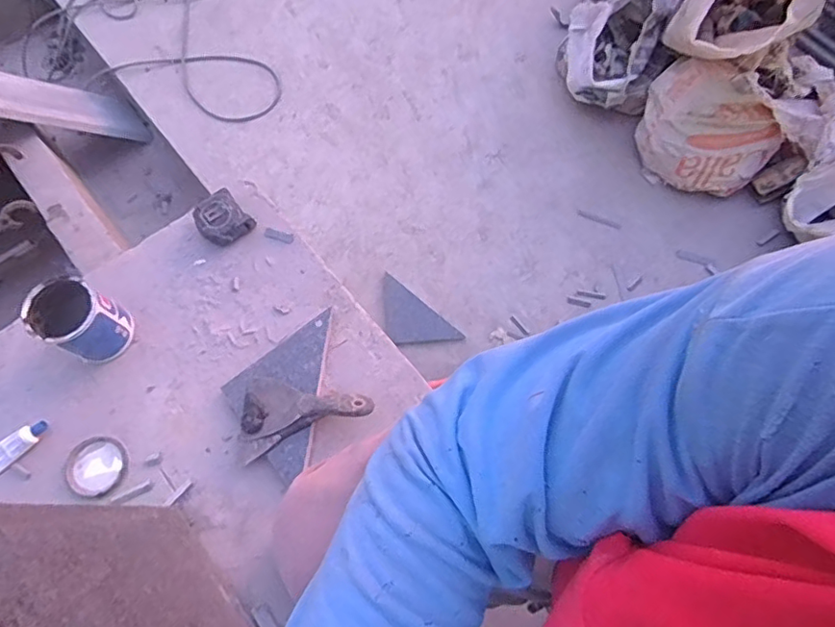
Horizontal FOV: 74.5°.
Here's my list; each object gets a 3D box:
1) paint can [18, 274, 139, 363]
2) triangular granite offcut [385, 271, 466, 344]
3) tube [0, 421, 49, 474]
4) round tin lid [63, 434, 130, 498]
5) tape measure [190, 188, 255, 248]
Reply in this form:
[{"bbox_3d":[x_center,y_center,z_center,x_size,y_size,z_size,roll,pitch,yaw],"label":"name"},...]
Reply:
[{"bbox_3d":[-0.504,0.016,0.835,0.107,0.121,0.101,0,70,0],"label":"paint can"},{"bbox_3d":[-0.019,0.019,1.488,0.259,0.024,0.140,41,75,13],"label":"triangular granite offcut"},{"bbox_3d":[-0.612,0.197,0.823,0.107,0.022,0.051,-40,75,-13],"label":"tube"},{"bbox_3d":[-0.482,0.227,0.823,0.085,0.004,0.087,0,70,0],"label":"round tin lid"},{"bbox_3d":[-0.335,-0.159,0.946,0.082,0.039,0.091,-43,76,-14],"label":"tape measure"}]

